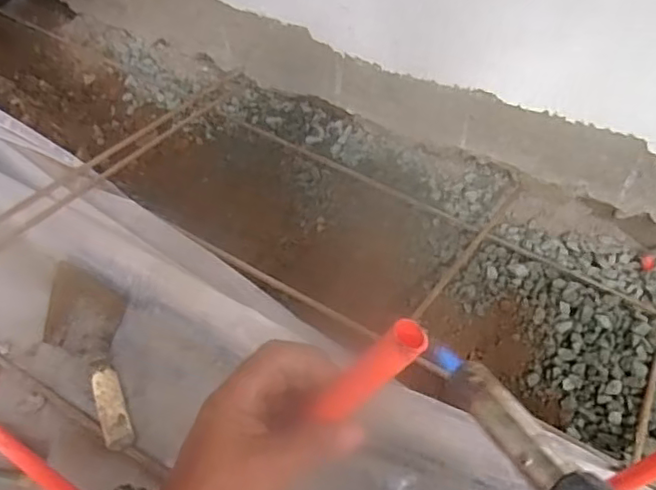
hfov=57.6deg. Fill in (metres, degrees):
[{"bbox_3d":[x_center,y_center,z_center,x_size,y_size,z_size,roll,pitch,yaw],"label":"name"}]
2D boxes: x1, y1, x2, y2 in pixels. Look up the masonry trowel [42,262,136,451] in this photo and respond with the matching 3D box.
[{"bbox_3d":[-0.325,0.135,0.825,0.110,0.035,0.327,-19,50,-20],"label":"masonry trowel"}]

